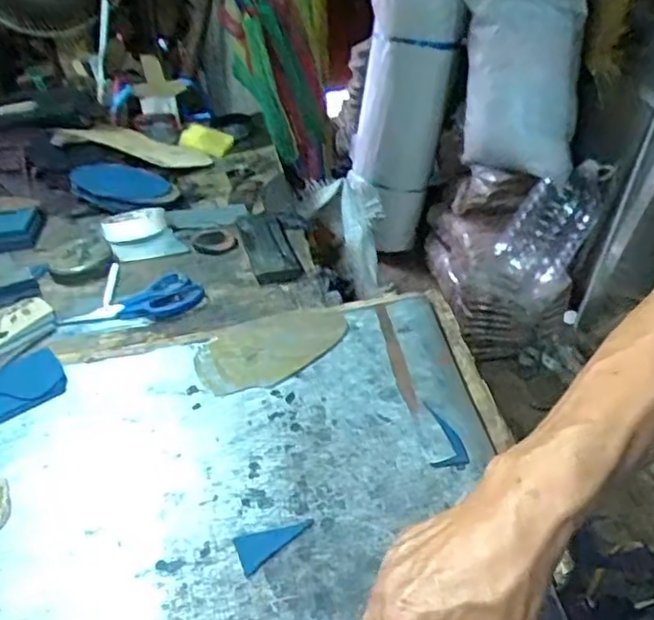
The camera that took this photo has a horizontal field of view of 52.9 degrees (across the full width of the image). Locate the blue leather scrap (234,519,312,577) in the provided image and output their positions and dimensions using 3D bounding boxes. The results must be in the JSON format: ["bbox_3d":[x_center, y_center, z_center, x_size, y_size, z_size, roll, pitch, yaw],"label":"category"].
[{"bbox_3d":[-0.036,0.165,0.459,0.053,0.004,0.027,-13,43,-8],"label":"blue leather scrap"}]

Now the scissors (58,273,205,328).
[{"bbox_3d":[-0.216,0.000,0.739,0.148,0.014,0.070,-22,41,-23],"label":"scissors"}]

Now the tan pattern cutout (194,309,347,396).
[{"bbox_3d":[-0.053,0.034,0.621,0.140,0.006,0.088,-30,47,-21],"label":"tan pattern cutout"}]

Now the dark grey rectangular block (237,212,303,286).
[{"bbox_3d":[-0.077,-0.085,0.839,0.057,0.019,0.191,-12,35,-10],"label":"dark grey rectangular block"}]

